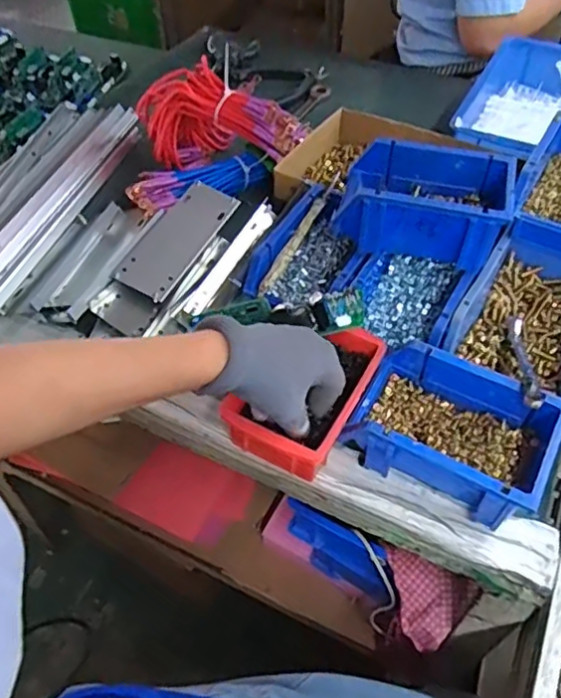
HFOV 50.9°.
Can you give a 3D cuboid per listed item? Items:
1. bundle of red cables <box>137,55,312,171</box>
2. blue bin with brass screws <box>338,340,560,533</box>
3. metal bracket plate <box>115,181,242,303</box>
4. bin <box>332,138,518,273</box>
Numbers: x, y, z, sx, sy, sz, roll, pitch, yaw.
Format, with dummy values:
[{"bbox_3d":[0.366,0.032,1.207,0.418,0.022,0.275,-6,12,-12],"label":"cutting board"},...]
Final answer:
[{"bbox_3d":[-0.080,-0.291,0.775,0.217,0.108,0.107,14,53,13],"label":"bundle of red cables"},{"bbox_3d":[0.148,0.063,0.504,0.155,0.069,0.126,24,56,20],"label":"blue bin with brass screws"},{"bbox_3d":[-0.115,-0.126,0.672,0.062,0.012,0.172,27,58,5],"label":"metal bracket plate"},{"bbox_3d":[0.140,-0.143,0.578,0.151,0.064,0.102,13,53,12],"label":"bin"}]

